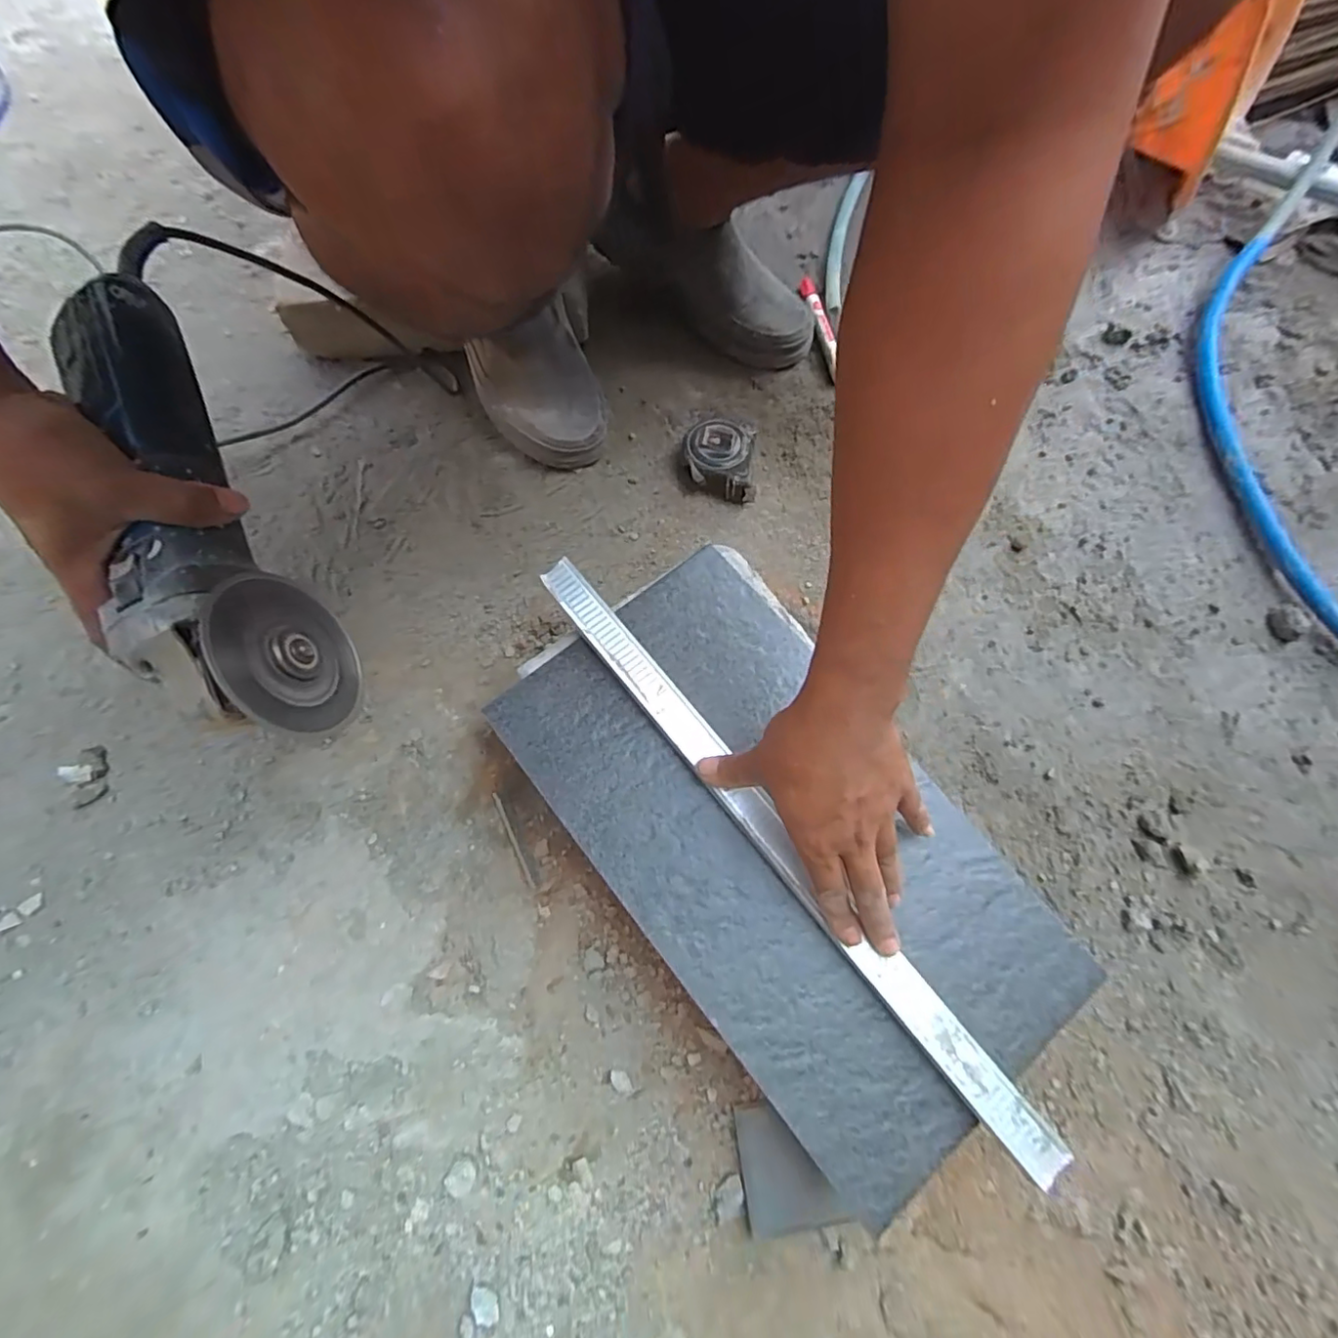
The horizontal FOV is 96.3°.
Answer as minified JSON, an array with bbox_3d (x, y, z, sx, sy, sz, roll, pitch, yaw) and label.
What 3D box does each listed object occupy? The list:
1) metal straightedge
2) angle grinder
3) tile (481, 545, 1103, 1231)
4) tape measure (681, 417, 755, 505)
[{"bbox_3d":[0.067,0.109,0.400,0.027,0.015,0.484,-37,77,-15],"label":"metal straightedge"},{"bbox_3d":[-0.268,-0.081,0.329,0.079,0.077,0.273,-25,85,-5],"label":"angle grinder"},{"bbox_3d":[0.073,0.114,0.409,0.217,0.026,0.393,-38,79,-8],"label":"tile"},{"bbox_3d":[0.049,-0.204,0.592,0.068,0.037,0.082,1,77,1],"label":"tape measure"}]

